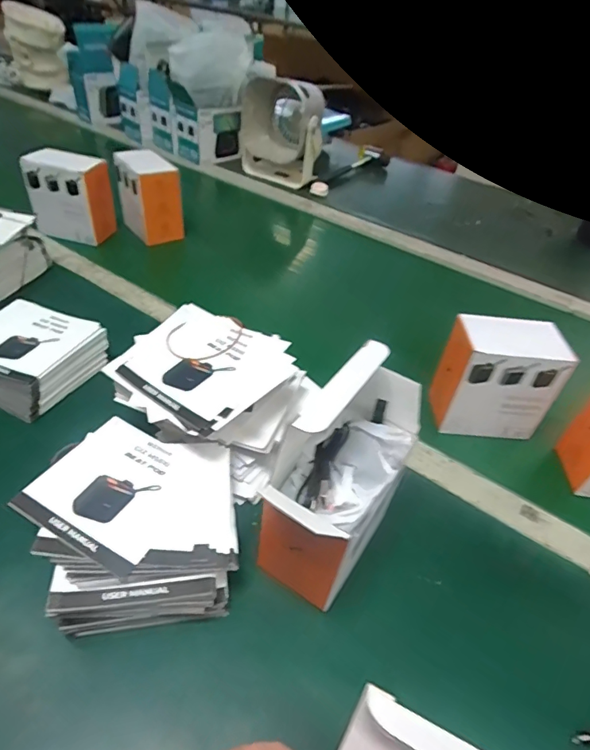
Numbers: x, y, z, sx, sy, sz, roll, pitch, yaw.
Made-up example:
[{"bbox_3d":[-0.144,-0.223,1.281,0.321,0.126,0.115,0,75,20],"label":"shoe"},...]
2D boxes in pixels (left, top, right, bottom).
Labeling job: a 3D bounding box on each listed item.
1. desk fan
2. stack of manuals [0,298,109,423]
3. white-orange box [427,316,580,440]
[{"bbox_3d":[-0.022,-0.499,0.938,0.113,0.171,0.164,-31,54,-34],"label":"desk fan"},{"bbox_3d":[-0.275,-0.021,0.475,0.118,0.043,0.115,22,44,17],"label":"stack of manuals"},{"bbox_3d":[0.206,0.002,0.471,0.106,0.109,0.059,5,42,-2],"label":"white-orange box"}]

